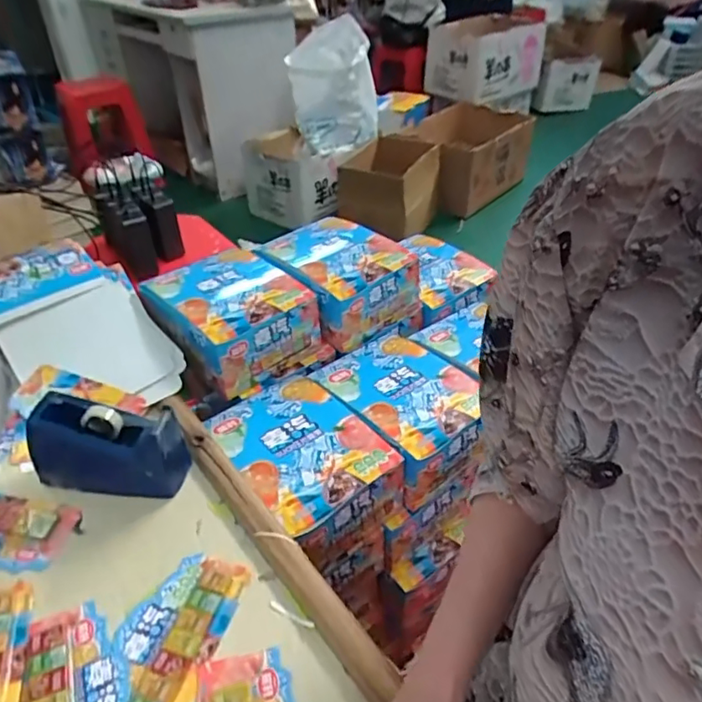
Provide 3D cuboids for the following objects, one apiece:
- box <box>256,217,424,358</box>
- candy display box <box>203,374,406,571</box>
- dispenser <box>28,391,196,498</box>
[{"bbox_3d":[-0.017,-0.108,0.820,0.160,0.101,0.177,-28,46,-31],"label":"box"},{"bbox_3d":[-0.058,0.130,0.648,0.150,0.089,0.200,-26,45,-29],"label":"candy display box"},{"bbox_3d":[-0.237,0.091,0.537,0.145,0.088,0.055,2,38,3],"label":"dispenser"}]

